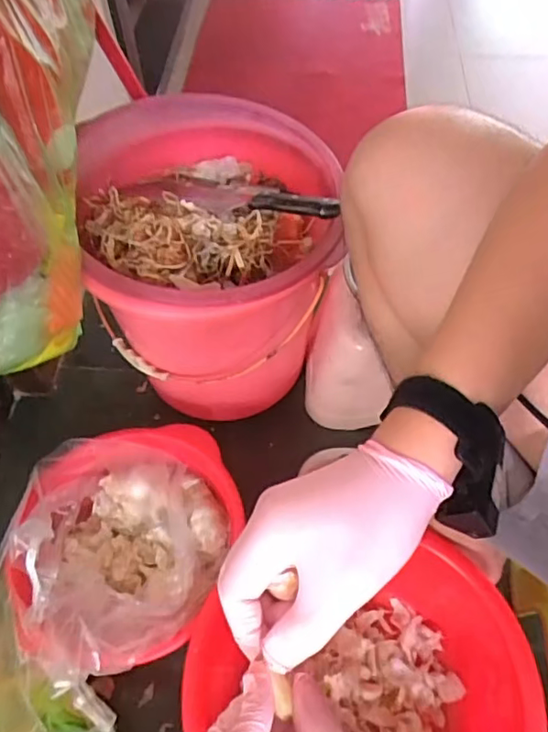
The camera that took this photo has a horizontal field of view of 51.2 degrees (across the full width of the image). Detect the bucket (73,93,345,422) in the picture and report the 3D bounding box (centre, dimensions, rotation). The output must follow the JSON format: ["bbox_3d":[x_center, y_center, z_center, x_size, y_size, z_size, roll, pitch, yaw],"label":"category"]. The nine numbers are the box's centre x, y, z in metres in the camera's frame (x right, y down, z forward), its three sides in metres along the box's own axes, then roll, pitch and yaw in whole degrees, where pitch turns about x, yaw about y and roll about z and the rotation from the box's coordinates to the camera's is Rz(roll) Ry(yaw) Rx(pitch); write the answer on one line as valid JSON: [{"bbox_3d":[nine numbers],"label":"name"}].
[{"bbox_3d":[-0.079,-0.131,0.775,0.289,0.312,0.339,-6,56,-3],"label":"bucket"}]

